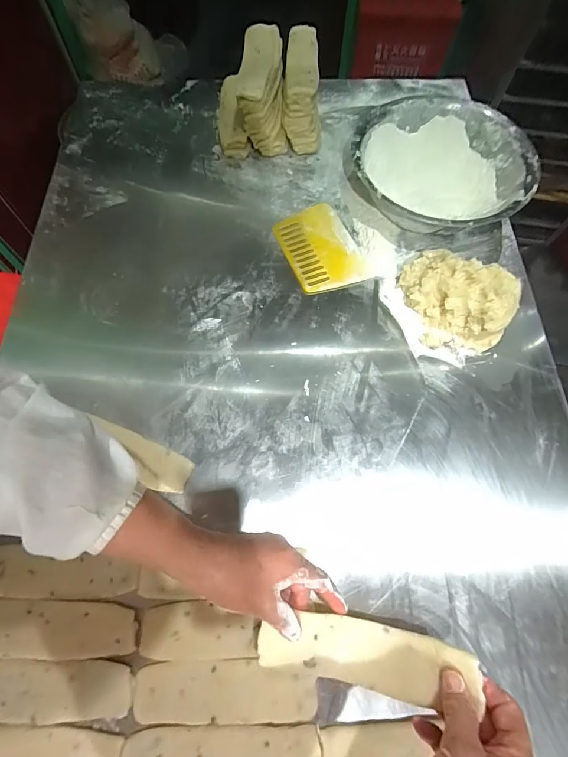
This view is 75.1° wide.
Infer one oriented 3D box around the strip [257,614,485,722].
[{"bbox_3d":[0.071,0.252,0.335,0.184,0.035,0.055,0,67,12],"label":"strip"}]

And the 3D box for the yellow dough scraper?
[{"bbox_3d":[0.060,-0.214,0.606,0.119,0.005,0.170,-24,70,-10],"label":"yellow dough scraper"}]

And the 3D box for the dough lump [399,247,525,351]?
[{"bbox_3d":[0.253,-0.119,0.532,0.129,0.072,0.149,-14,69,-6],"label":"dough lump"}]

